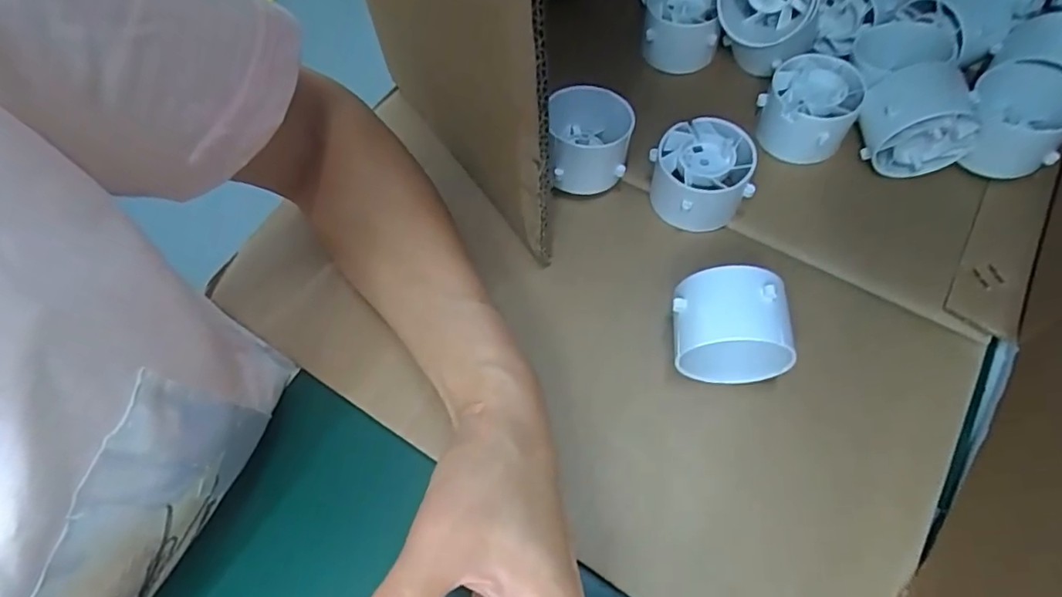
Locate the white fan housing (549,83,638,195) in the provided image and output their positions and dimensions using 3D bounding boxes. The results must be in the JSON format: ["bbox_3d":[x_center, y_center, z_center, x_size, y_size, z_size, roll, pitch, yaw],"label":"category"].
[{"bbox_3d":[0.031,-0.087,0.312,0.043,0.032,0.046,1,62,2],"label":"white fan housing"}]

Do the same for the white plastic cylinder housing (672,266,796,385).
[{"bbox_3d":[0.086,0.014,0.254,0.048,0.053,0.036,3,62,3],"label":"white plastic cylinder housing"}]

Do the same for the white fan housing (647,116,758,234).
[{"bbox_3d":[0.090,-0.064,0.301,0.043,0.041,0.045,-1,62,1],"label":"white fan housing"}]

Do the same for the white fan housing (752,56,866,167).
[{"bbox_3d":[0.152,-0.105,0.316,0.047,0.037,0.045,0,63,-1],"label":"white fan housing"}]

